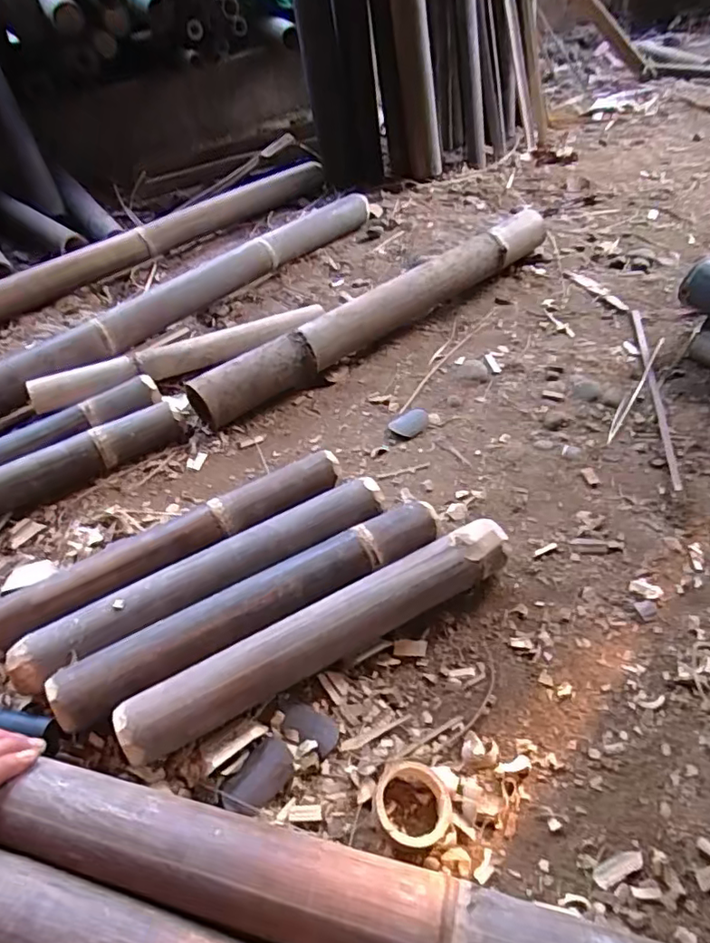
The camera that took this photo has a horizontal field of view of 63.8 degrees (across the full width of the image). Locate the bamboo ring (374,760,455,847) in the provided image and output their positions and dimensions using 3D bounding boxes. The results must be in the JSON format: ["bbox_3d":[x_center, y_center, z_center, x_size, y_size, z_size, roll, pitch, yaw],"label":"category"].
[{"bbox_3d":[0.045,0.262,0.446,0.059,0.027,0.056,-4,45,4],"label":"bamboo ring"}]

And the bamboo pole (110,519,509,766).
[{"bbox_3d":[-0.024,0.152,0.540,0.395,0.061,0.057,-25,48,-17],"label":"bamboo pole"}]

